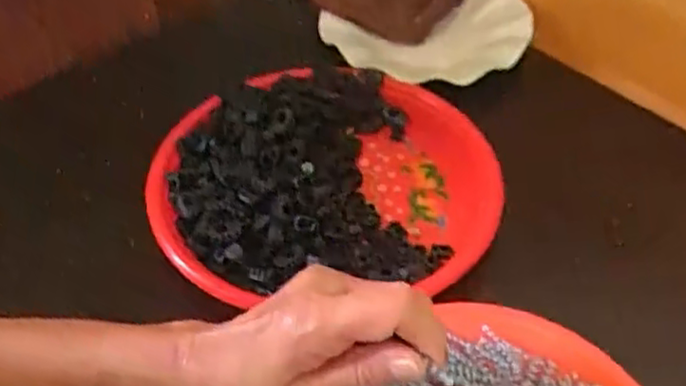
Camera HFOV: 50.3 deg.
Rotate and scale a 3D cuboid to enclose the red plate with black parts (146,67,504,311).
[{"bbox_3d":[-0.011,-0.011,0.527,0.248,0.045,0.209,-16,47,-14],"label":"red plate with black parts"}]

